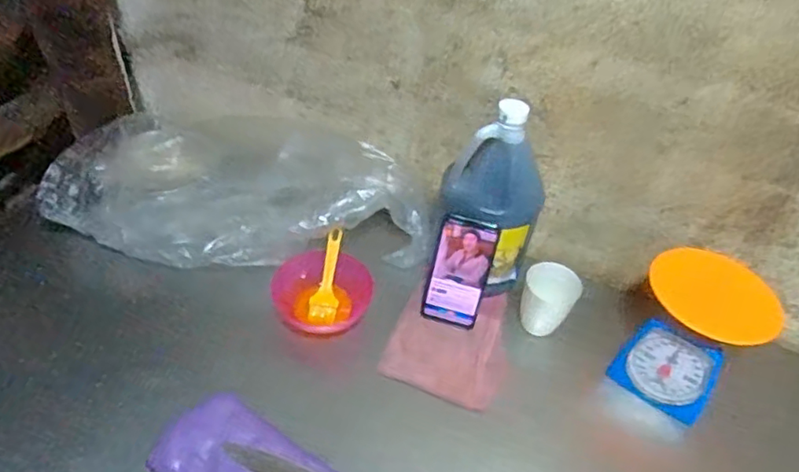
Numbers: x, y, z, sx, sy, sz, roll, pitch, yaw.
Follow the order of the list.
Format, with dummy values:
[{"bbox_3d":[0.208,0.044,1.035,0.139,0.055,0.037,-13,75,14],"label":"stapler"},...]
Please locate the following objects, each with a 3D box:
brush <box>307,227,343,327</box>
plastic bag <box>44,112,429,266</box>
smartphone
[{"bbox_3d":[-0.102,0.059,0.864,0.038,0.008,0.141,10,76,4],"label":"brush"},{"bbox_3d":[-0.233,-0.078,0.927,0.557,0.145,0.271,3,44,-3],"label":"plastic bag"},{"bbox_3d":[0.085,0.053,0.828,0.080,0.171,0.011,15,29,9],"label":"smartphone"}]

